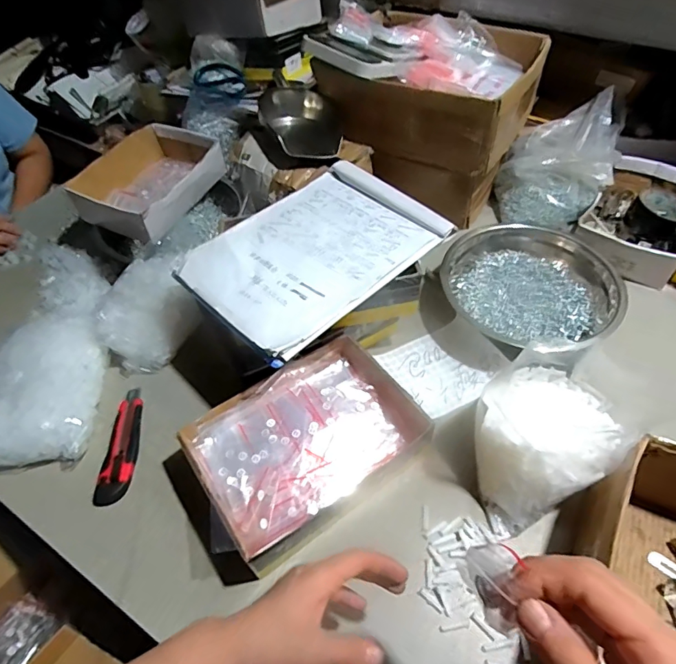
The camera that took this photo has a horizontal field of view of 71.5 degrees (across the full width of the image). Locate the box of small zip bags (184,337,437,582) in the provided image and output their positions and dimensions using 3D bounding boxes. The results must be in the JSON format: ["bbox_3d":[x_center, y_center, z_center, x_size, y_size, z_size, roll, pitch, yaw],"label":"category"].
[{"bbox_3d":[-0.035,0.135,0.570,0.255,0.072,0.182,-33,57,-21],"label":"box of small zip bags"}]

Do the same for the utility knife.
[{"bbox_3d":[-0.276,0.141,0.612,0.041,0.027,0.155,-2,52,1],"label":"utility knife"}]

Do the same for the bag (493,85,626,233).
[{"bbox_3d":[0.389,-0.303,0.829,0.180,0.146,0.216,23,56,19],"label":"bag"}]

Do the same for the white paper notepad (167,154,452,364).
[{"bbox_3d":[-0.031,-0.110,0.605,0.302,0.013,0.217,-38,59,-24],"label":"white paper notepad"}]

